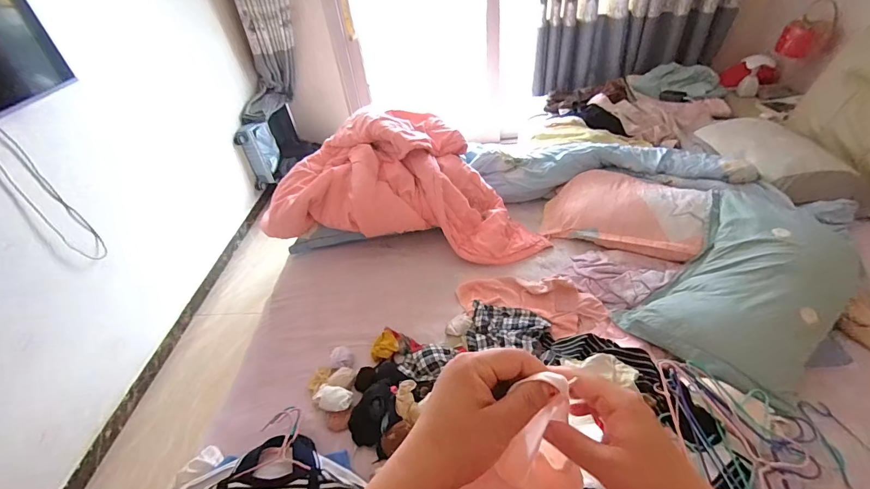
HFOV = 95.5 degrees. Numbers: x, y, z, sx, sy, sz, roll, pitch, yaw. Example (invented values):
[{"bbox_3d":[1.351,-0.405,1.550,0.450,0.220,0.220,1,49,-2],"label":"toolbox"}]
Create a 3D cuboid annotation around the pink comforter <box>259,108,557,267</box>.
[{"bbox_3d":[-0.103,-0.239,1.470,0.936,0.355,0.473,2,41,11],"label":"pink comforter"}]

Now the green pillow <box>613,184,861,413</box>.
[{"bbox_3d":[0.931,0.068,1.126,0.775,0.169,0.401,-33,47,-27],"label":"green pillow"}]

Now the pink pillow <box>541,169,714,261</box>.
[{"bbox_3d":[0.663,-0.126,1.399,0.501,0.131,0.311,14,45,24],"label":"pink pillow"}]

